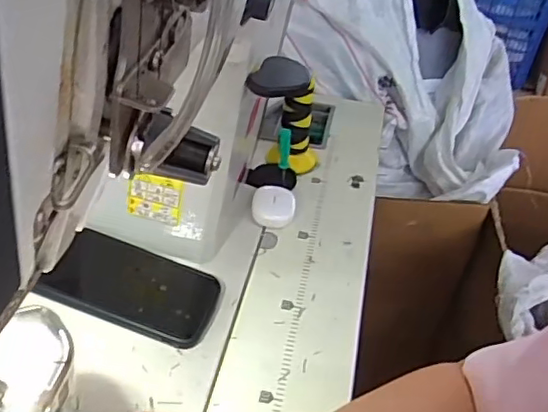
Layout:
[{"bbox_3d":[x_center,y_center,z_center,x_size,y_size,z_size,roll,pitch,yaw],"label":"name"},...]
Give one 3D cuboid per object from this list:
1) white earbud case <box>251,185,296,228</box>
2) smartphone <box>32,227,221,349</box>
[{"bbox_3d":[0.000,0.000,0.648,0.047,0.018,0.056,6,41,-2],"label":"white earbud case"},{"bbox_3d":[-0.124,0.072,0.527,0.144,0.009,0.080,21,51,-1],"label":"smartphone"}]

